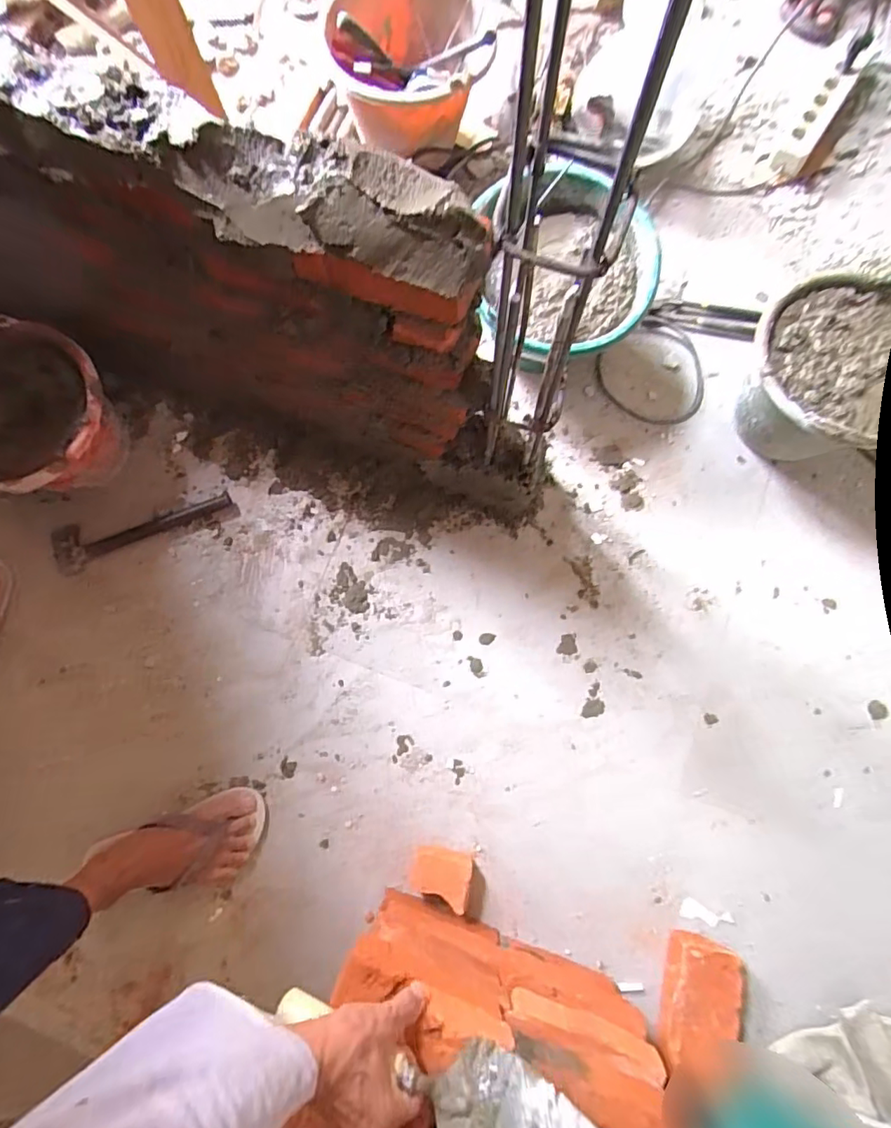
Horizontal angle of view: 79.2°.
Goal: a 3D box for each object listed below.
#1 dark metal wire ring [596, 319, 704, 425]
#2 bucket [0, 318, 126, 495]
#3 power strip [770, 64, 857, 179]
[{"bbox_3d":[0.349,-0.310,0.883,0.167,0.019,0.162,0,79,1],"label":"dark metal wire ring"},{"bbox_3d":[-0.586,-0.198,0.782,0.230,0.177,0.217,0,79,1],"label":"bucket"},{"bbox_3d":[0.659,-0.790,0.963,0.050,0.036,0.238,33,81,7],"label":"power strip"}]

